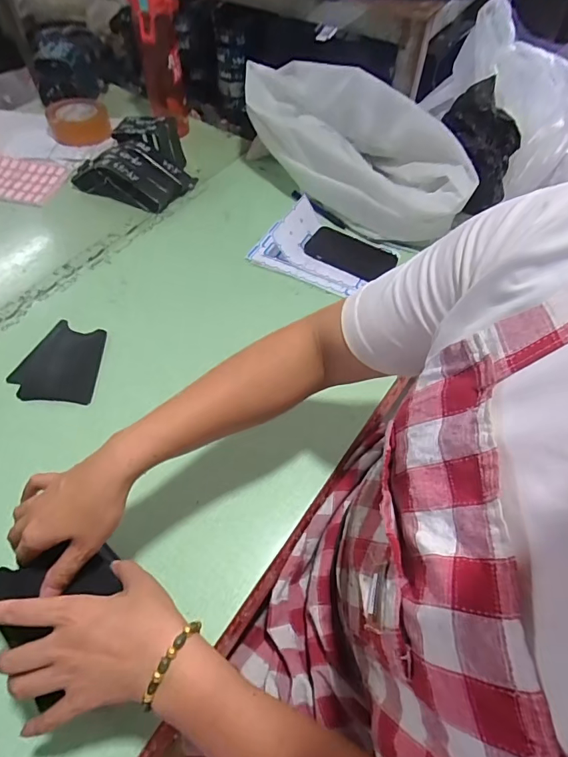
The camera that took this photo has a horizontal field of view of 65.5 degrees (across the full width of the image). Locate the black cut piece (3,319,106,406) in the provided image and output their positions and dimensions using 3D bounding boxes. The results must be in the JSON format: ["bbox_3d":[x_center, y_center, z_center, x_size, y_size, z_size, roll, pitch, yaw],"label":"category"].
[{"bbox_3d":[-0.317,-0.024,0.625,0.111,0.008,0.127,3,56,-3],"label":"black cut piece"}]

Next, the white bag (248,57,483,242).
[{"bbox_3d":[0.117,-0.393,0.765,0.424,0.156,0.156,25,59,16],"label":"white bag"}]

